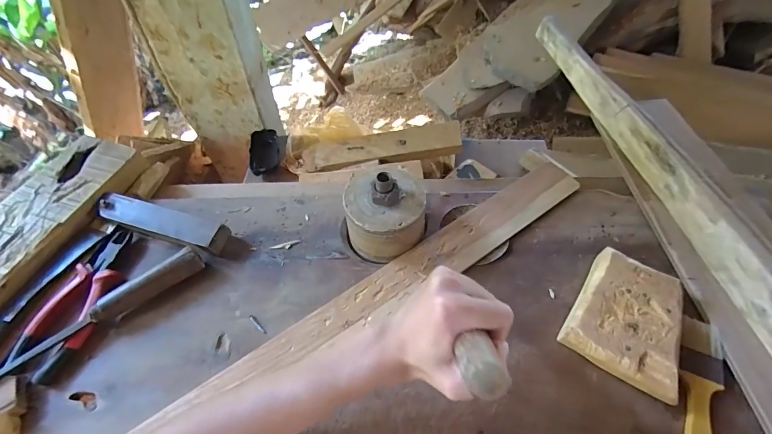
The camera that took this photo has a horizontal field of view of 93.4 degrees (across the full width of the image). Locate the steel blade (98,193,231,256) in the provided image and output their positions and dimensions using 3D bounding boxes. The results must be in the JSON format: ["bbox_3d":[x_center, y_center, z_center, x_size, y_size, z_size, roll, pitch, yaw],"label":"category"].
[{"bbox_3d":[-0.302,0.006,0.497,0.194,0.023,0.048,16,56,10],"label":"steel blade"}]

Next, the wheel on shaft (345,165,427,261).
[{"bbox_3d":[0.000,-0.013,0.462,0.099,0.101,0.106,1,55,-1],"label":"wheel on shaft"}]

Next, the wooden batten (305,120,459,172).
[{"bbox_3d":[-0.012,-0.123,0.668,0.295,0.034,0.056,-7,54,11],"label":"wooden batten"}]

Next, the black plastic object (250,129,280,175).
[{"bbox_3d":[-0.237,-0.130,0.711,0.054,0.021,0.101,-6,55,-5],"label":"black plastic object"}]

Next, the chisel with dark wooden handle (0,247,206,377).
[{"bbox_3d":[-0.329,0.112,0.419,0.238,0.026,0.027,-36,63,-23],"label":"chisel with dark wooden handle"}]

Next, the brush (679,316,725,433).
[{"bbox_3d":[0.308,0.183,0.363,0.041,0.020,0.173,27,59,17],"label":"brush"}]

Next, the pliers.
[{"bbox_3d":[-0.368,0.096,0.446,0.071,0.017,0.188,13,56,8],"label":"pliers"}]

